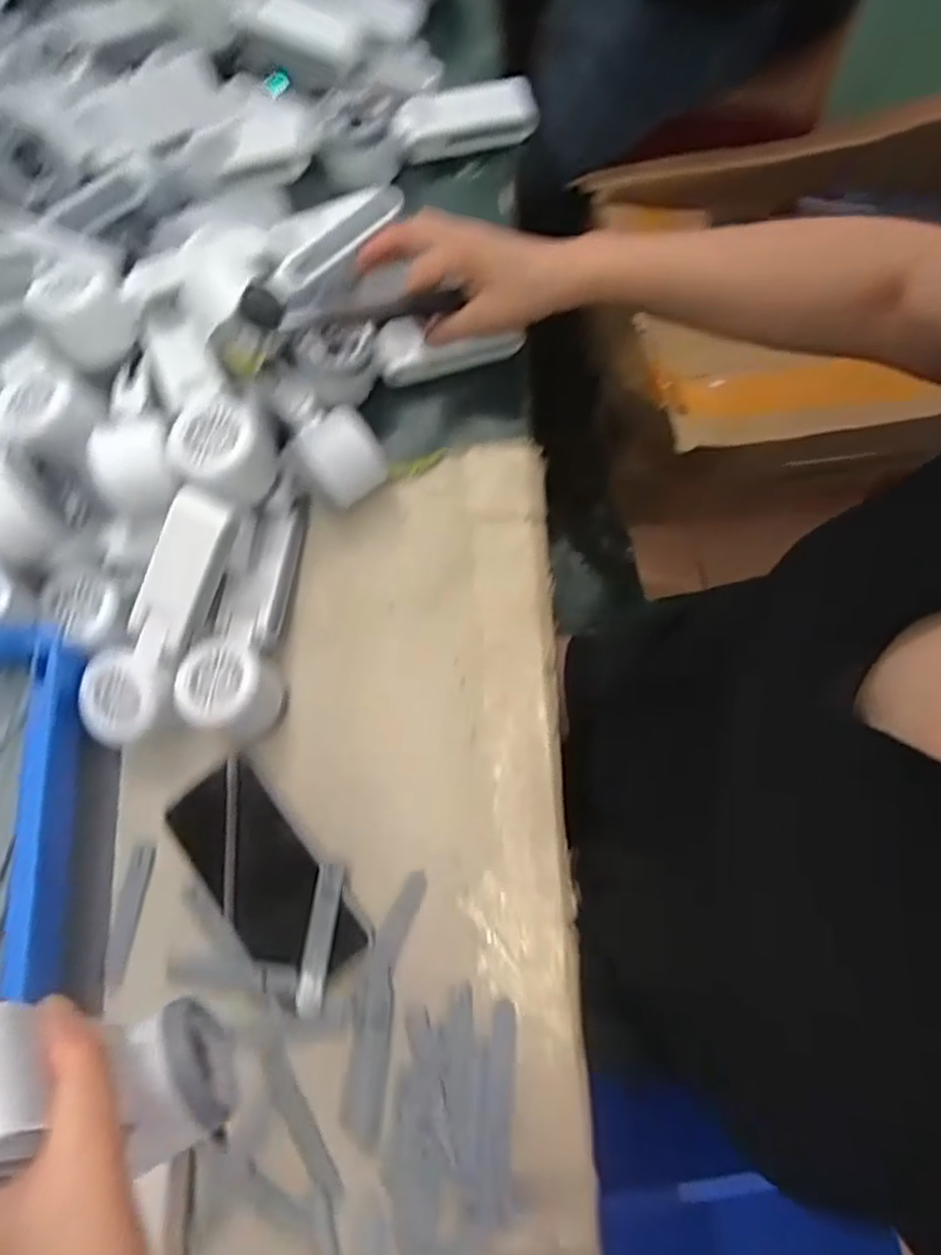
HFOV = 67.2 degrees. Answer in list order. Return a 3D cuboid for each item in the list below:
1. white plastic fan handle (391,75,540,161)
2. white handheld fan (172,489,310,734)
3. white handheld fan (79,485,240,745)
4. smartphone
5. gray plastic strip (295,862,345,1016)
[{"bbox_3d":[-0.004,-0.412,0.575,0.113,0.026,0.042,-11,75,3],"label":"white plastic fan handle"},{"bbox_3d":[-0.145,-0.012,0.490,0.057,0.050,0.169,14,78,9],"label":"white handheld fan"},{"bbox_3d":[-0.198,-0.004,0.461,0.057,0.035,0.172,27,98,9],"label":"white handheld fan"},{"bbox_3d":[-0.136,0.161,0.465,0.068,0.005,0.157,-42,74,-3],"label":"smartphone"},{"bbox_3d":[-0.096,0.199,0.455,0.018,0.004,0.089,5,77,10],"label":"gray plastic strip"}]

